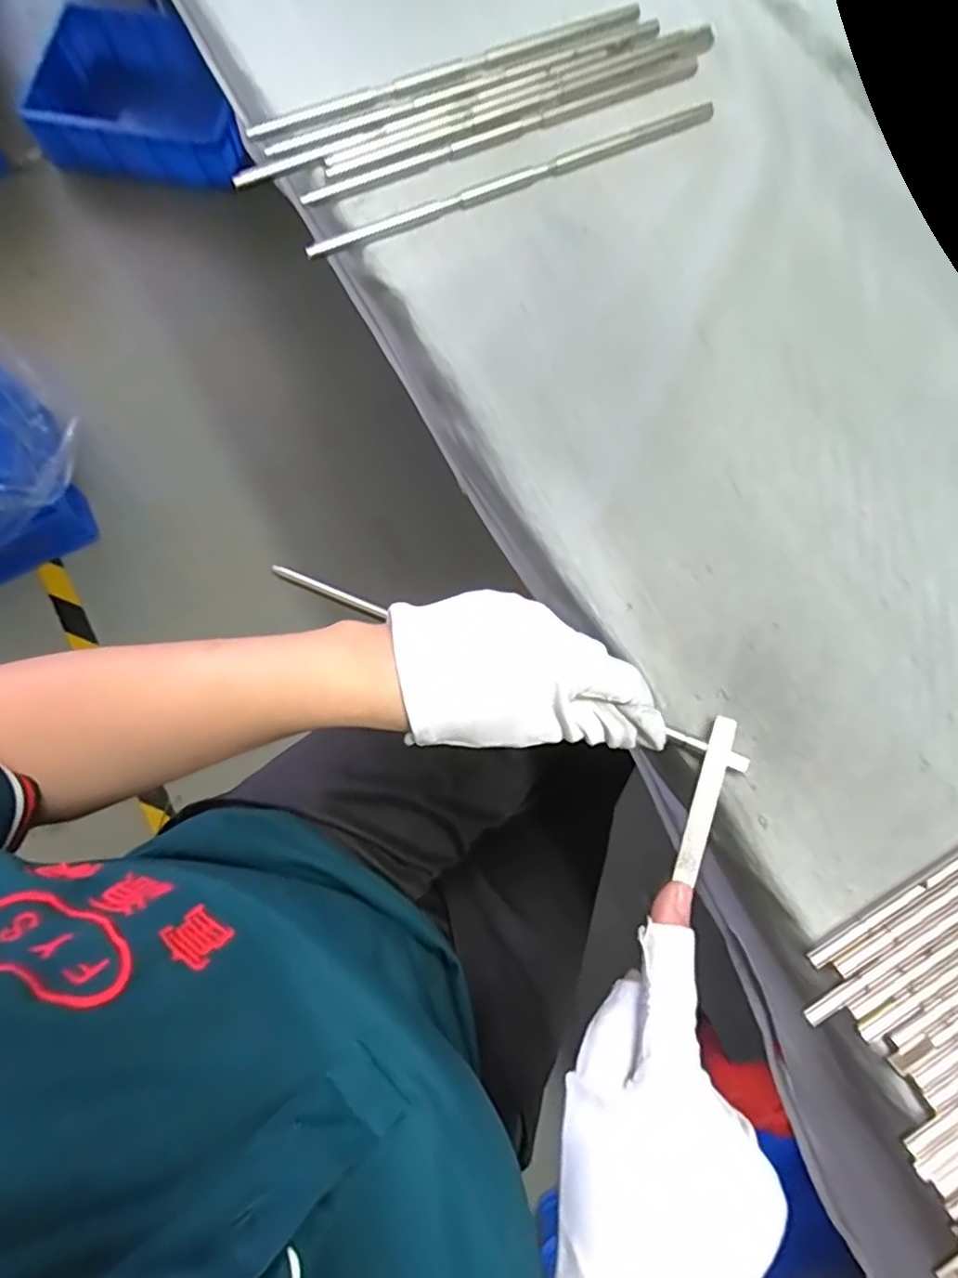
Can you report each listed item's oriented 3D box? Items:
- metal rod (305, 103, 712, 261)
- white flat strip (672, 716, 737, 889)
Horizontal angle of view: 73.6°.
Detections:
[{"bbox_3d":[0.021,-0.270,0.378,0.256,0.007,0.012,-24,78,-5],"label":"metal rod"},{"bbox_3d":[0.100,0.069,0.281,0.010,0.004,0.072,20,77,4],"label":"white flat strip"}]

